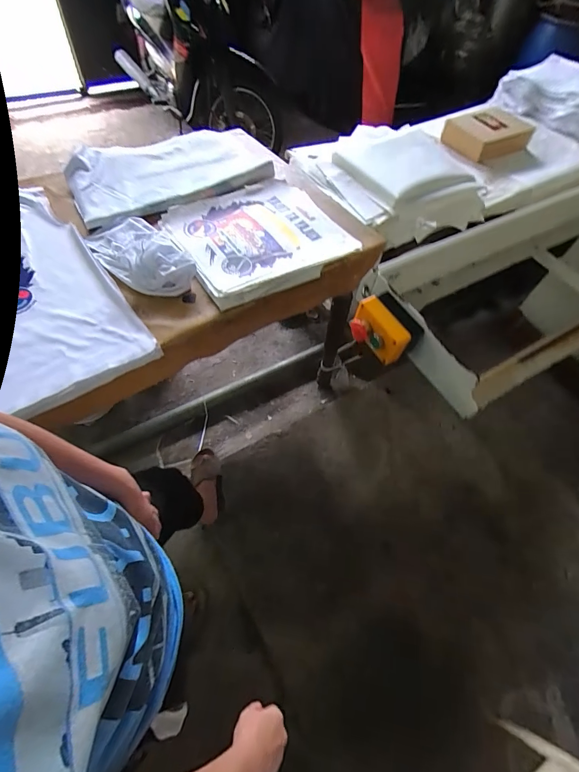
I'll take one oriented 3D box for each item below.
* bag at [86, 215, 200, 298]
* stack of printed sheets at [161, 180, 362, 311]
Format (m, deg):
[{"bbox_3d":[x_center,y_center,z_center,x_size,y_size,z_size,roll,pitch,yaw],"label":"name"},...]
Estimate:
[{"bbox_3d":[-0.364,-0.329,0.895,0.173,0.060,0.318,-32,68,-22],"label":"bag"},{"bbox_3d":[-0.078,-0.400,0.972,0.407,0.025,0.386,-25,66,-19],"label":"stack of printed sheets"}]

